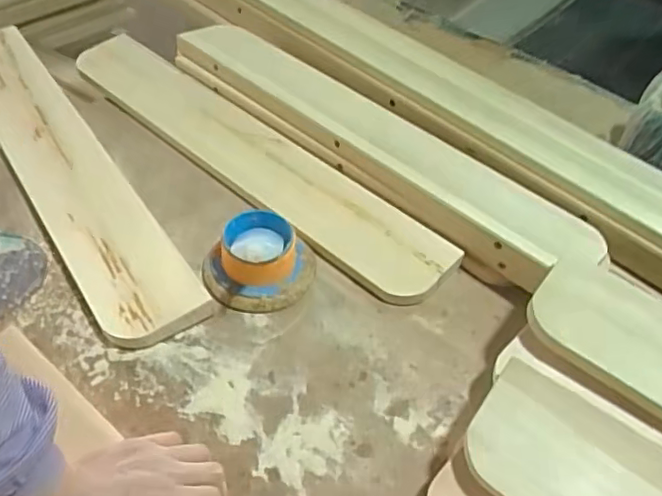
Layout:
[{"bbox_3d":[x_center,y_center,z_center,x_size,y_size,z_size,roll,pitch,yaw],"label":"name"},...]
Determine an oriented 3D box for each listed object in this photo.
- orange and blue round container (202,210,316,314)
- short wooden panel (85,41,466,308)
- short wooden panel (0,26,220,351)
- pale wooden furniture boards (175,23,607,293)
[{"bbox_3d":[-0.075,0.009,0.588,0.113,0.060,0.092,12,48,5],"label":"orange and blue round container"},{"bbox_3d":[-0.117,-0.121,0.718,0.586,0.024,0.100,36,54,25],"label":"short wooden panel"},{"bbox_3d":[-0.317,-0.104,0.680,0.100,0.025,0.554,-27,56,-27],"label":"short wooden panel"},{"bbox_3d":[0.041,-0.135,0.705,0.589,0.045,0.108,36,54,25],"label":"pale wooden furniture boards"}]

